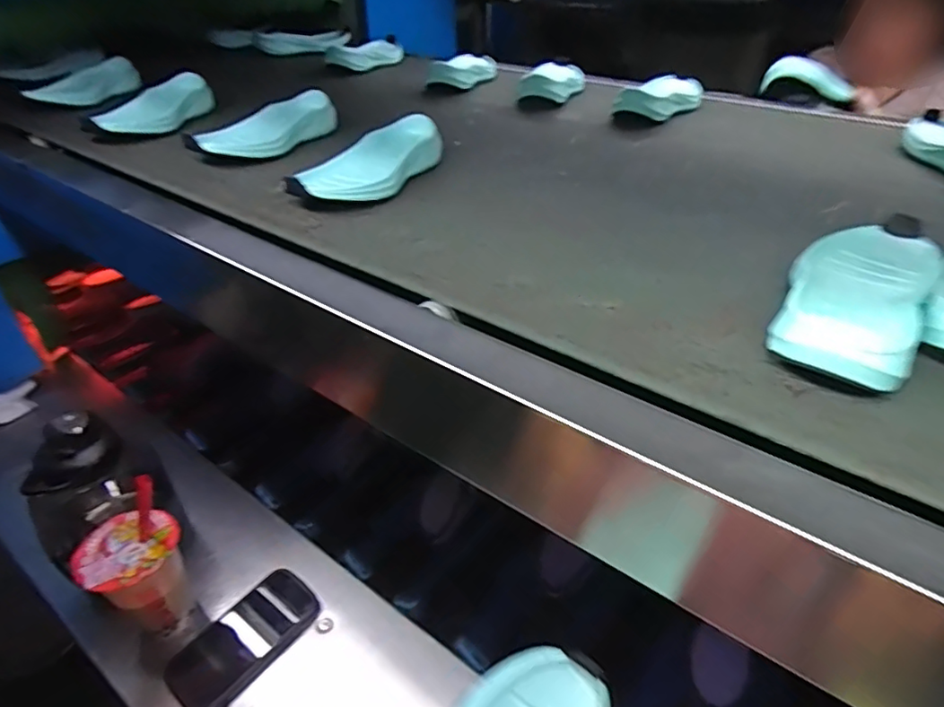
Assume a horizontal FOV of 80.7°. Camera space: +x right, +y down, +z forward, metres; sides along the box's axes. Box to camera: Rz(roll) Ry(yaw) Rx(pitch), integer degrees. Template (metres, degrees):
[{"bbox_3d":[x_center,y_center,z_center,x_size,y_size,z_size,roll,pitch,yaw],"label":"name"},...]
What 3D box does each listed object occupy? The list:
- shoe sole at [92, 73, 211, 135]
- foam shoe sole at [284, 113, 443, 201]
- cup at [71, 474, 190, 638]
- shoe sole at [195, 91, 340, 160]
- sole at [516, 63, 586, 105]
[{"bbox_3d":[-0.419,-0.326,0.736,0.063,0.045,0.168,9,37,12],"label":"shoe sole"},{"bbox_3d":[-0.109,-0.196,0.576,0.090,0.046,0.203,20,41,24],"label":"foam shoe sole"},{"bbox_3d":[-0.347,0.224,0.580,0.083,0.211,0.087,0,37,0],"label":"cup"},{"bbox_3d":[-0.245,-0.270,0.668,0.072,0.045,0.198,20,42,24],"label":"shoe sole"},{"bbox_3d":[0.136,-0.440,0.907,0.092,0.042,0.196,9,38,12],"label":"sole"}]

